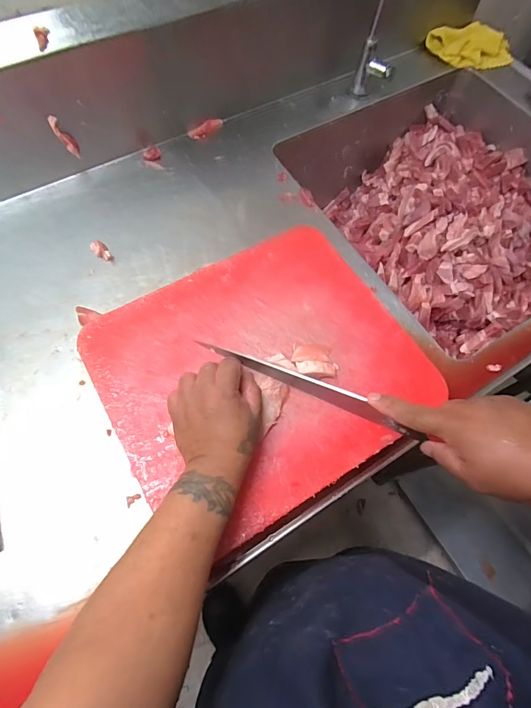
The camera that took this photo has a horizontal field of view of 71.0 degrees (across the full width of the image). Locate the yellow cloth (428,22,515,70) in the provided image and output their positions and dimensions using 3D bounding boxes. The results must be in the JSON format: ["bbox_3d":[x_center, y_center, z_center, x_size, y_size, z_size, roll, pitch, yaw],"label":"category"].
[{"bbox_3d":[0.449,-0.671,0.814,0.153,0.035,0.133,-23,68,-12],"label":"yellow cloth"}]

